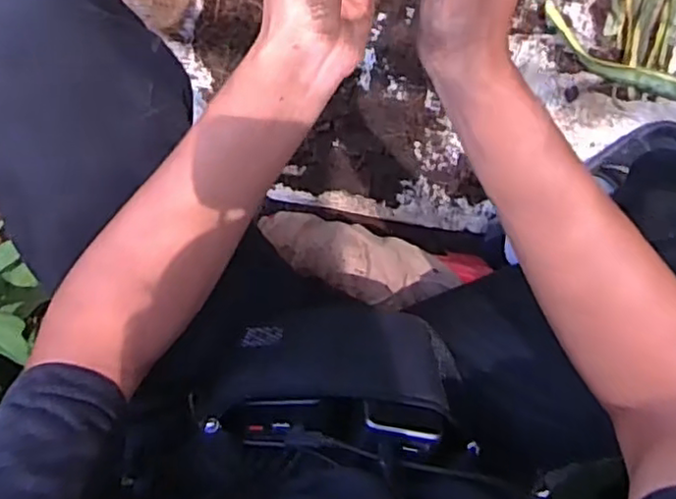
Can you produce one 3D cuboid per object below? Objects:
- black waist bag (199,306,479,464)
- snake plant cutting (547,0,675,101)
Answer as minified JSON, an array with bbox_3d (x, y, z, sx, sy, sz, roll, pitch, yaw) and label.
[{"bbox_3d":[0.008,0.099,0.495,0.186,0.141,0.060,12,121,7],"label":"black waist bag"},{"bbox_3d":[0.385,-0.214,0.828,0.296,0.030,0.048,27,91,-3],"label":"snake plant cutting"}]

